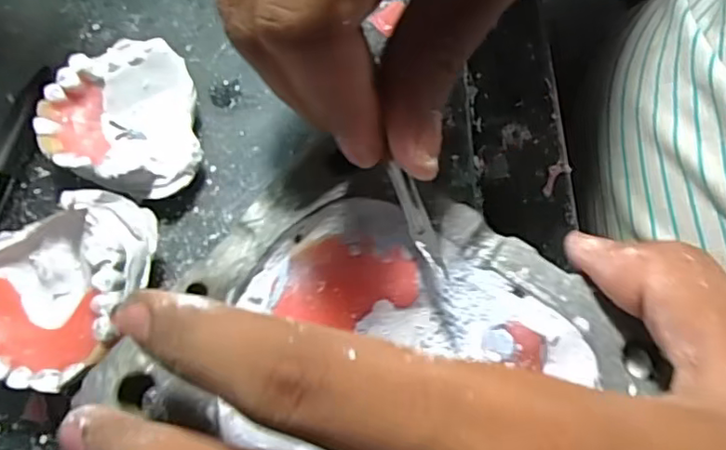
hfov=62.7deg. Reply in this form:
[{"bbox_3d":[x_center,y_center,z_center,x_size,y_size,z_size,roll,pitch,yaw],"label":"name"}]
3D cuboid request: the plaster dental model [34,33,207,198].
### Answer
[{"bbox_3d":[-0.091,-0.039,0.227,0.053,0.027,0.064,-11,64,-2],"label":"plaster dental model"}]

